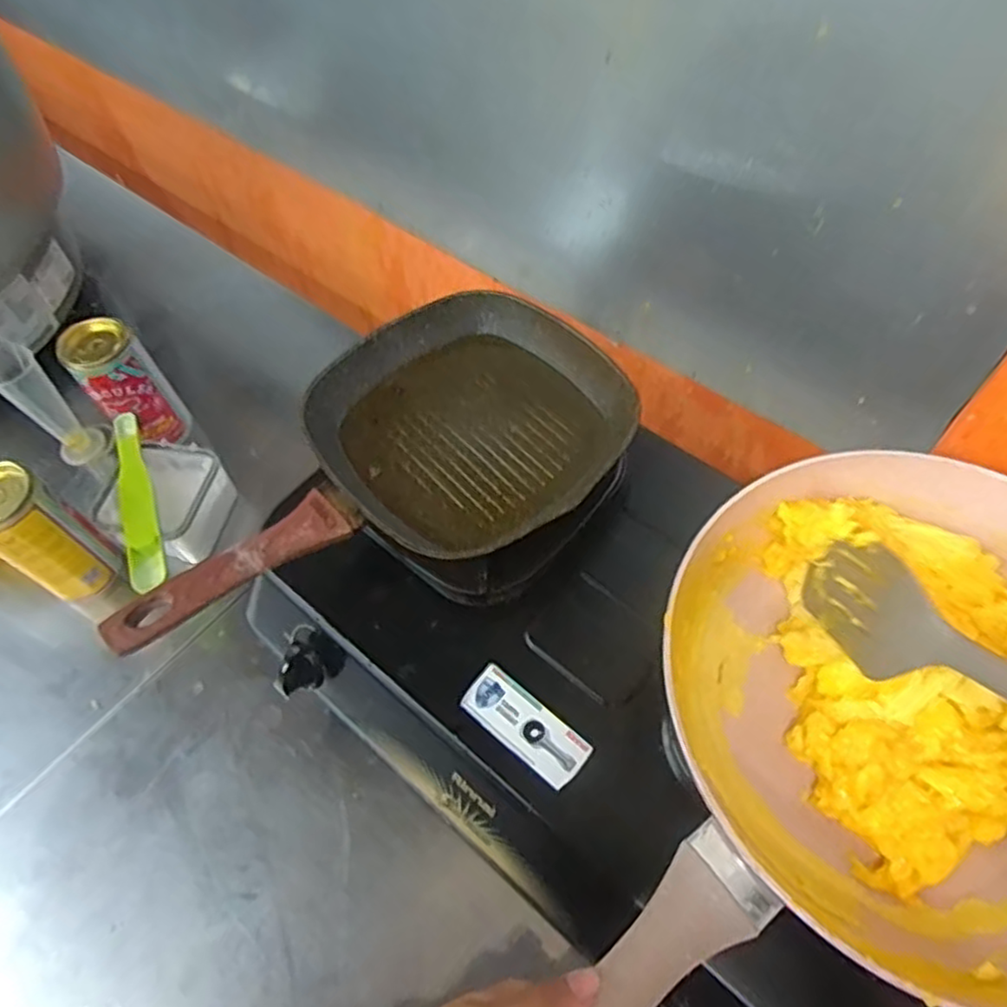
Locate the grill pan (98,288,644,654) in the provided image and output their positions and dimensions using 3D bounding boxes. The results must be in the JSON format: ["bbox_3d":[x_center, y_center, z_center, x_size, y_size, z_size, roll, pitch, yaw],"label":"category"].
[{"bbox_3d":[-0.103,-0.034,0.553,0.422,0.056,0.243,-30,61,-15],"label":"grill pan"}]

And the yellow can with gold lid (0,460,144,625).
[{"bbox_3d":[-0.429,0.041,0.656,0.077,0.173,0.071,27,63,19],"label":"yellow can with gold lid"}]

